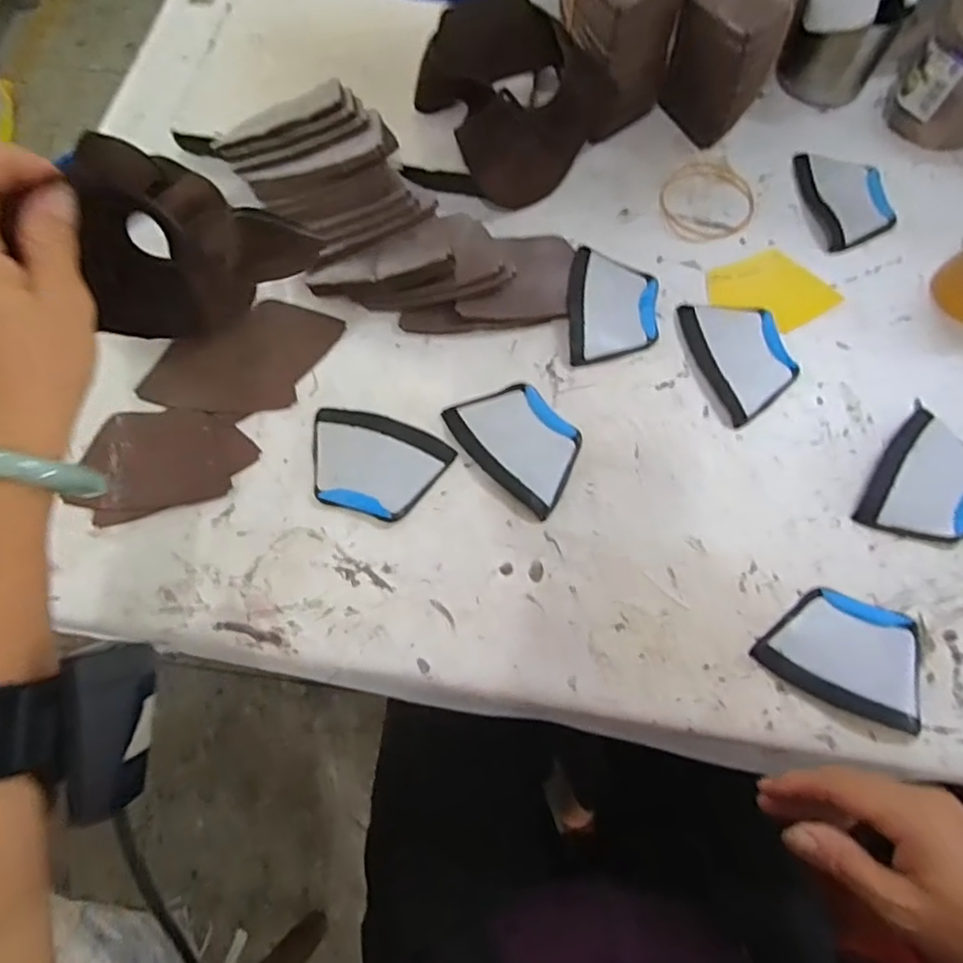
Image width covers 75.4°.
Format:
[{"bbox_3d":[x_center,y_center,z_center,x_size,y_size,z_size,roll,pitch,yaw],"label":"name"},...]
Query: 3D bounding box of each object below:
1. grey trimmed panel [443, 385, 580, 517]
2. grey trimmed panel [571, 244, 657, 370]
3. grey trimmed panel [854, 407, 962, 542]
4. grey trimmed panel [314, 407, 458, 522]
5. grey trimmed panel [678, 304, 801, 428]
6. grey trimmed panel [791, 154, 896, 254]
[{"bbox_3d":[0.029,-0.031,0.463,0.070,0.008,0.103,-41,76,-13],"label":"grey trimmed panel"},{"bbox_3d":[0.105,-0.139,0.497,0.071,0.011,0.099,4,71,1],"label":"grey trimmed panel"},{"bbox_3d":[0.324,0.001,0.449,0.070,0.009,0.103,34,74,11],"label":"grey trimmed panel"},{"bbox_3d":[-0.080,-0.014,0.456,0.101,0.013,0.075,19,72,6],"label":"grey trimmed panel"},{"bbox_3d":[0.203,-0.100,0.486,0.069,0.008,0.102,-16,72,-6],"label":"grey trimmed panel"},{"bbox_3d":[0.312,-0.244,0.534,0.071,0.007,0.098,-5,71,-2],"label":"grey trimmed panel"}]

